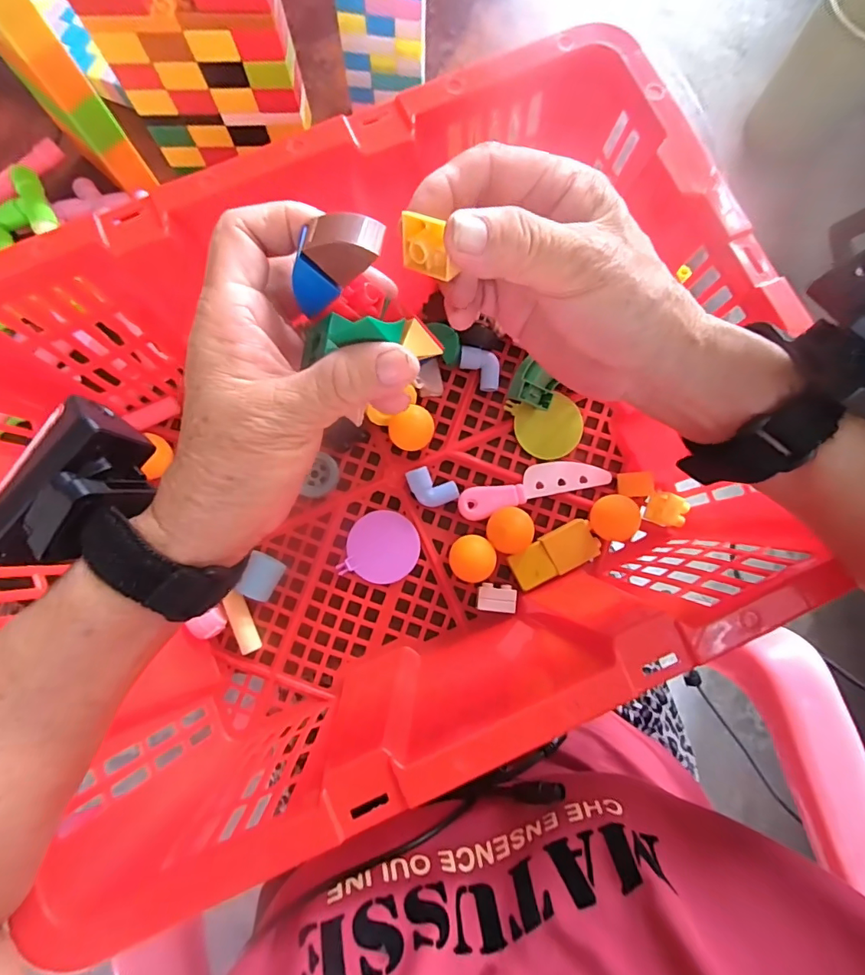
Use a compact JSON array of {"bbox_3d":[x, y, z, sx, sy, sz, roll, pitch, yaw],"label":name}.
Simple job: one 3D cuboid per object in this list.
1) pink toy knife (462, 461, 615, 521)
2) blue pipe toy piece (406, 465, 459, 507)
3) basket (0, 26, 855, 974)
[{"bbox_3d":[0.084,-0.003,0.399,0.127,0.007,0.030,-16,80,-4],"label":"pink toy knife"},{"bbox_3d":[0.000,-0.002,0.391,0.034,0.011,0.034,-25,81,-5],"label":"blue pipe toy piece"},{"bbox_3d":[-0.031,-0.018,0.322,0.452,0.168,0.344,-25,81,-5],"label":"basket"}]

